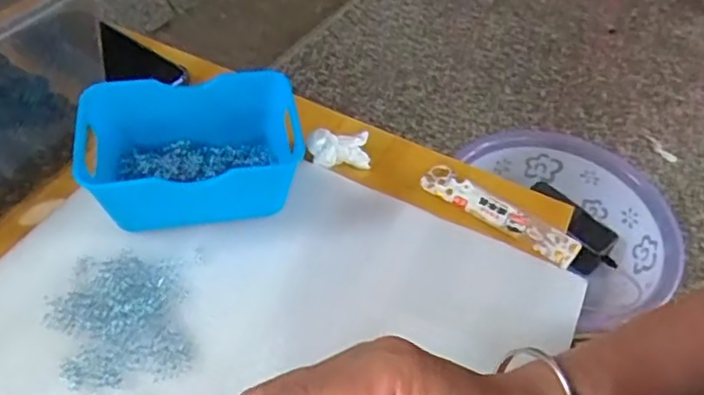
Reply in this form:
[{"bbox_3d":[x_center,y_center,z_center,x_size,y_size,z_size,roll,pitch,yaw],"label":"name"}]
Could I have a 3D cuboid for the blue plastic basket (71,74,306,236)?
[{"bbox_3d":[-0.117,-0.031,0.456,0.153,0.073,0.105,-3,47,-11],"label":"blue plastic basket"}]

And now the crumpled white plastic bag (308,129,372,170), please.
[{"bbox_3d":[-0.011,-0.041,0.520,0.050,0.020,0.030,-1,49,-6],"label":"crumpled white plastic bag"}]

